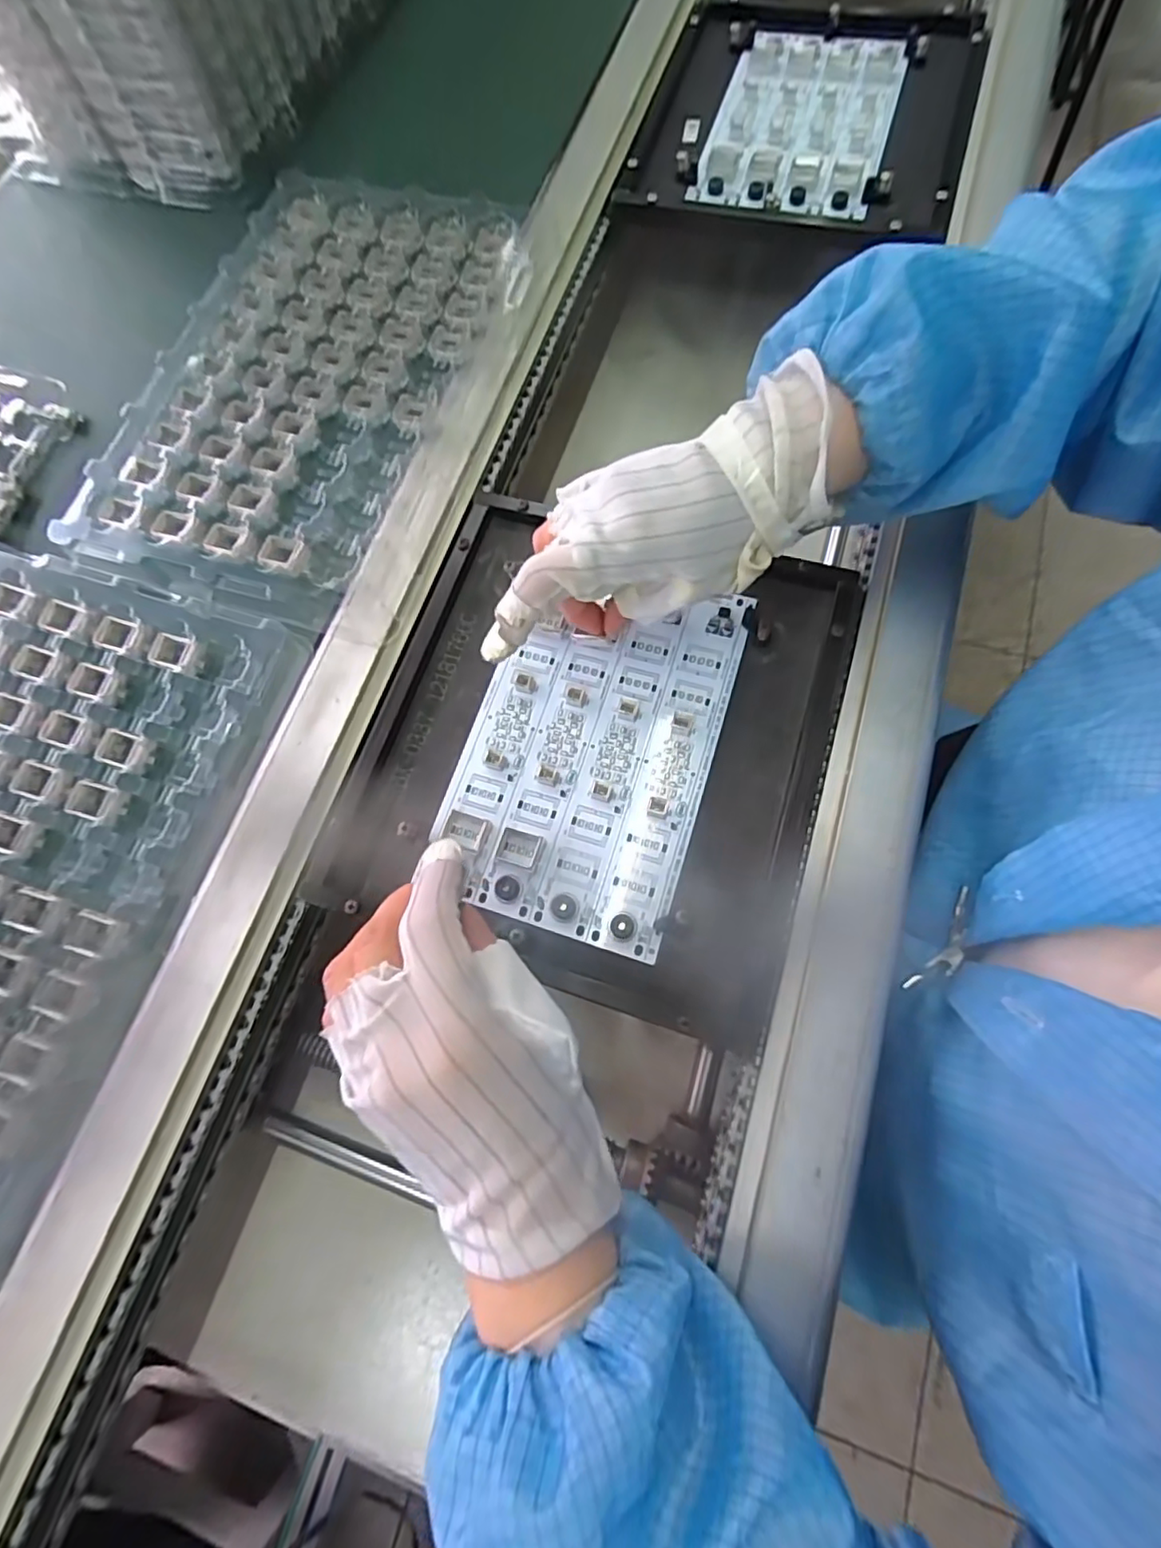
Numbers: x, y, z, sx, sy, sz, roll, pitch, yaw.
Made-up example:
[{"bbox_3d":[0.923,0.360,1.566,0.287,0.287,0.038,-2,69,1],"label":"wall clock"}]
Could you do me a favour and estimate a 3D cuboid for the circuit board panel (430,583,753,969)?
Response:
[{"bbox_3d":[0.005,-0.016,0.335,0.126,0.011,0.192,17,74,6],"label":"circuit board panel"}]

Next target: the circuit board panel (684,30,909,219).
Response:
[{"bbox_3d":[0.170,-0.502,0.474,0.130,0.010,0.203,17,74,6],"label":"circuit board panel"}]

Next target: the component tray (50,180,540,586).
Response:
[{"bbox_3d":[-0.175,-0.262,0.403,0.195,0.020,0.311,21,75,7],"label":"component tray"}]

